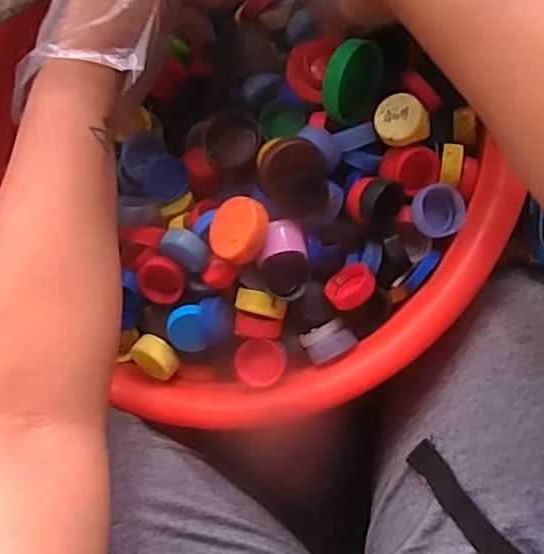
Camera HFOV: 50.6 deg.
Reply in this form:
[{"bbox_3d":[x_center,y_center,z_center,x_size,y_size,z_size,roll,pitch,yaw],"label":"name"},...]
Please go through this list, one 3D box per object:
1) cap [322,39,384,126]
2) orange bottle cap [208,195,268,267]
[{"bbox_3d":[0.050,-0.119,0.351,0.010,0.040,0.049,27,99,47],"label":"cap"},{"bbox_3d":[-0.021,-0.029,0.339,0.037,0.009,0.037,-6,78,31],"label":"orange bottle cap"}]

